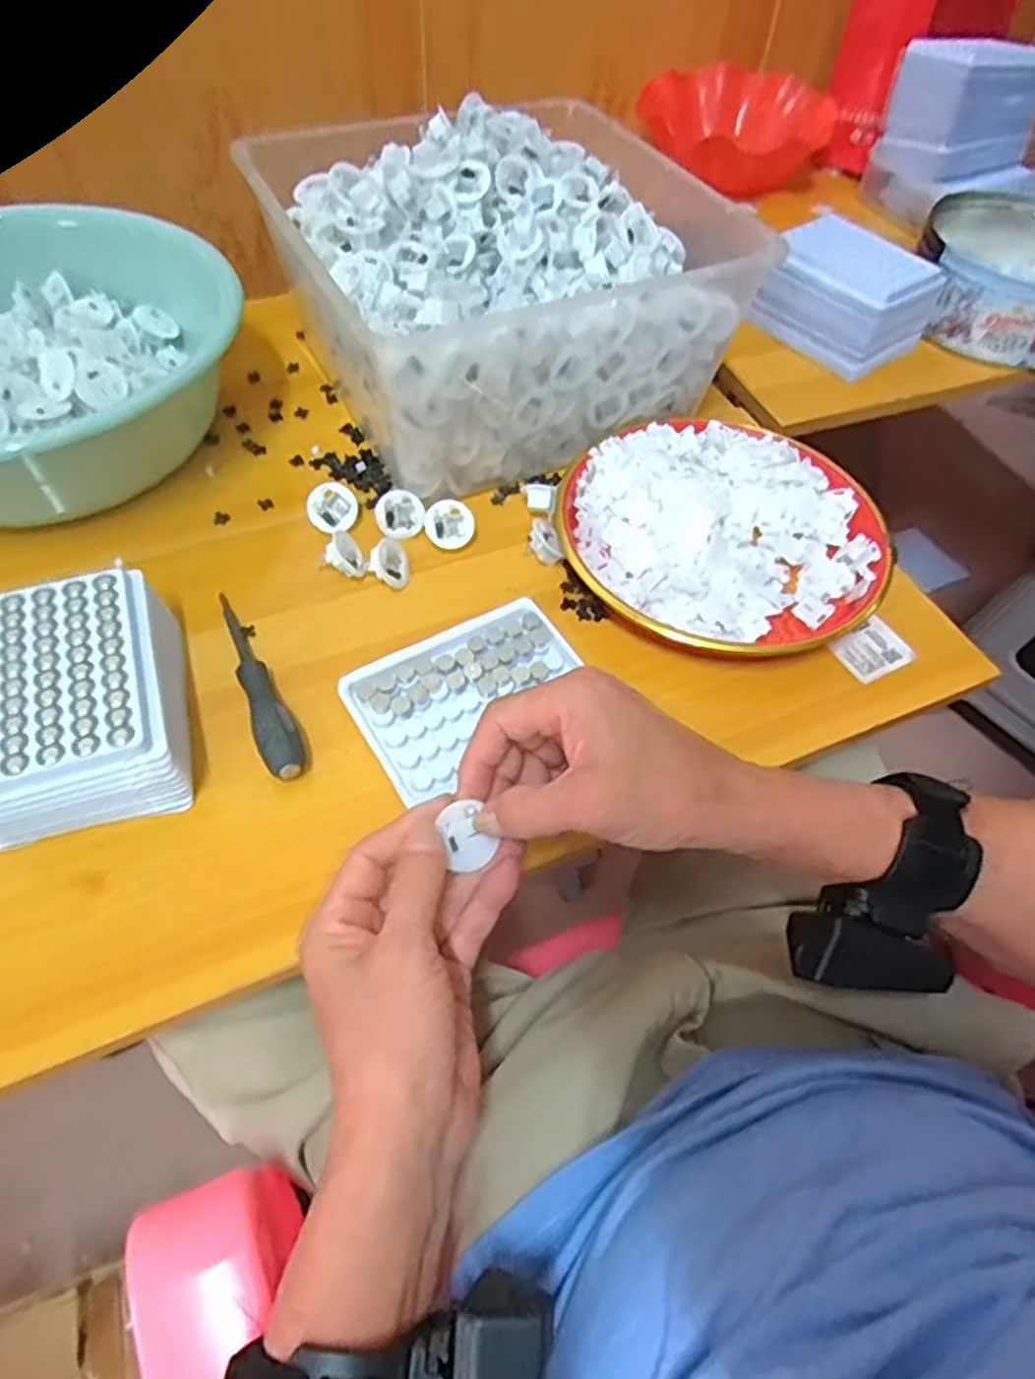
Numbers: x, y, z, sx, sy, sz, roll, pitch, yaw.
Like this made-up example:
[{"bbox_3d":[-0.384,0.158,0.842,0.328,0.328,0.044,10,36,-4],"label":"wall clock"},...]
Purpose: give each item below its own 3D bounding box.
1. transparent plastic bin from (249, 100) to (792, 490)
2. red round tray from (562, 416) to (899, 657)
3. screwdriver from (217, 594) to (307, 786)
[{"bbox_3d":[-0.016,-0.307,0.576,0.293,0.129,0.262,-22,59,-18],"label":"transparent plastic bin"},{"bbox_3d":[0.139,-0.112,0.534,0.216,0.034,0.201,2,55,-2],"label":"red round tray"},{"bbox_3d":[-0.149,-0.007,0.442,0.023,0.021,0.139,-19,58,-16],"label":"screwdriver"}]

